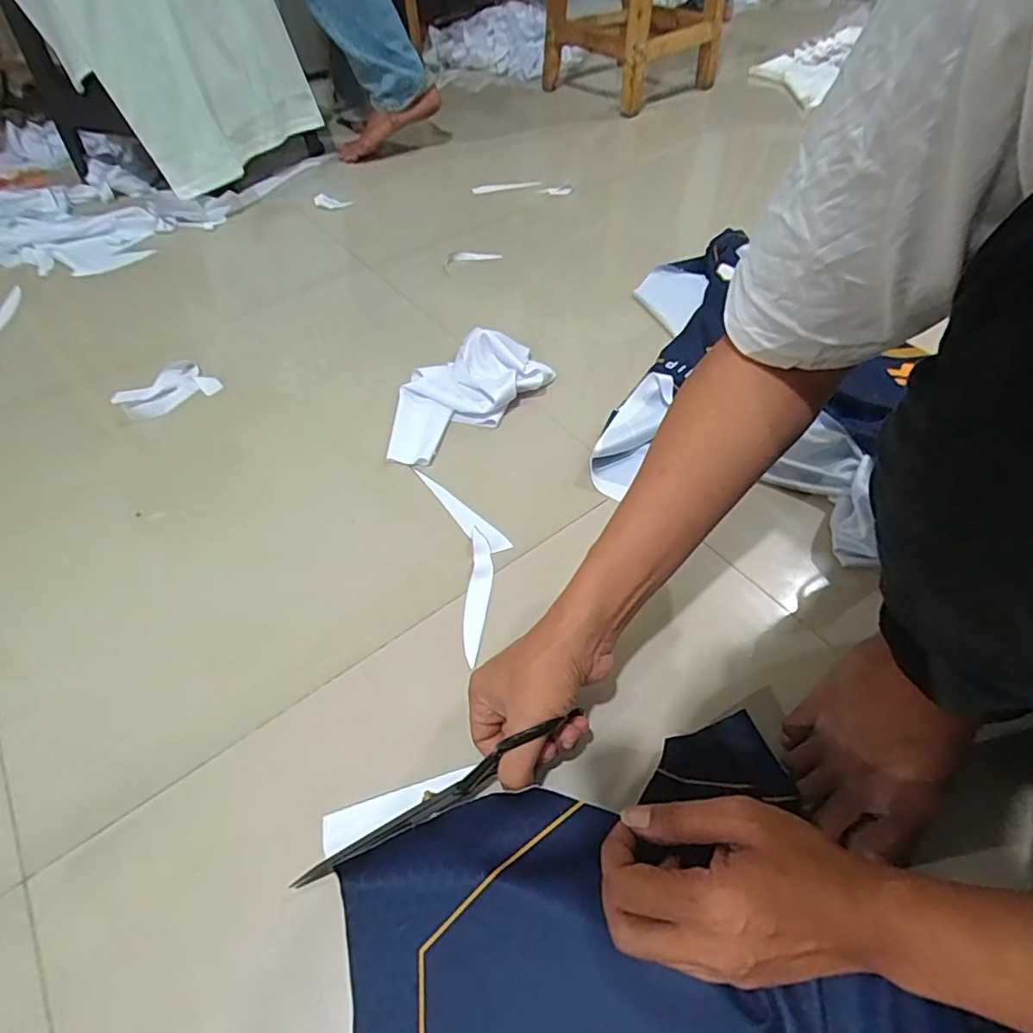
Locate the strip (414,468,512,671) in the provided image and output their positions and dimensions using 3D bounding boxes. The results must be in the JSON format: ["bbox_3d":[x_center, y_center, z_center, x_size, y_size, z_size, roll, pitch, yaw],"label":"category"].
[{"bbox_3d":[-0.045,0.029,0.574,0.069,0.005,0.234,-14,53,-10],"label":"strip"}]

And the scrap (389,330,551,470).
[{"bbox_3d":[-0.073,-0.162,0.700,0.243,0.052,0.129,-35,59,-24],"label":"scrap"}]

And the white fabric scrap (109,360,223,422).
[{"bbox_3d":[-0.449,-0.160,0.723,0.086,0.018,0.107,35,60,25],"label":"white fabric scrap"}]

